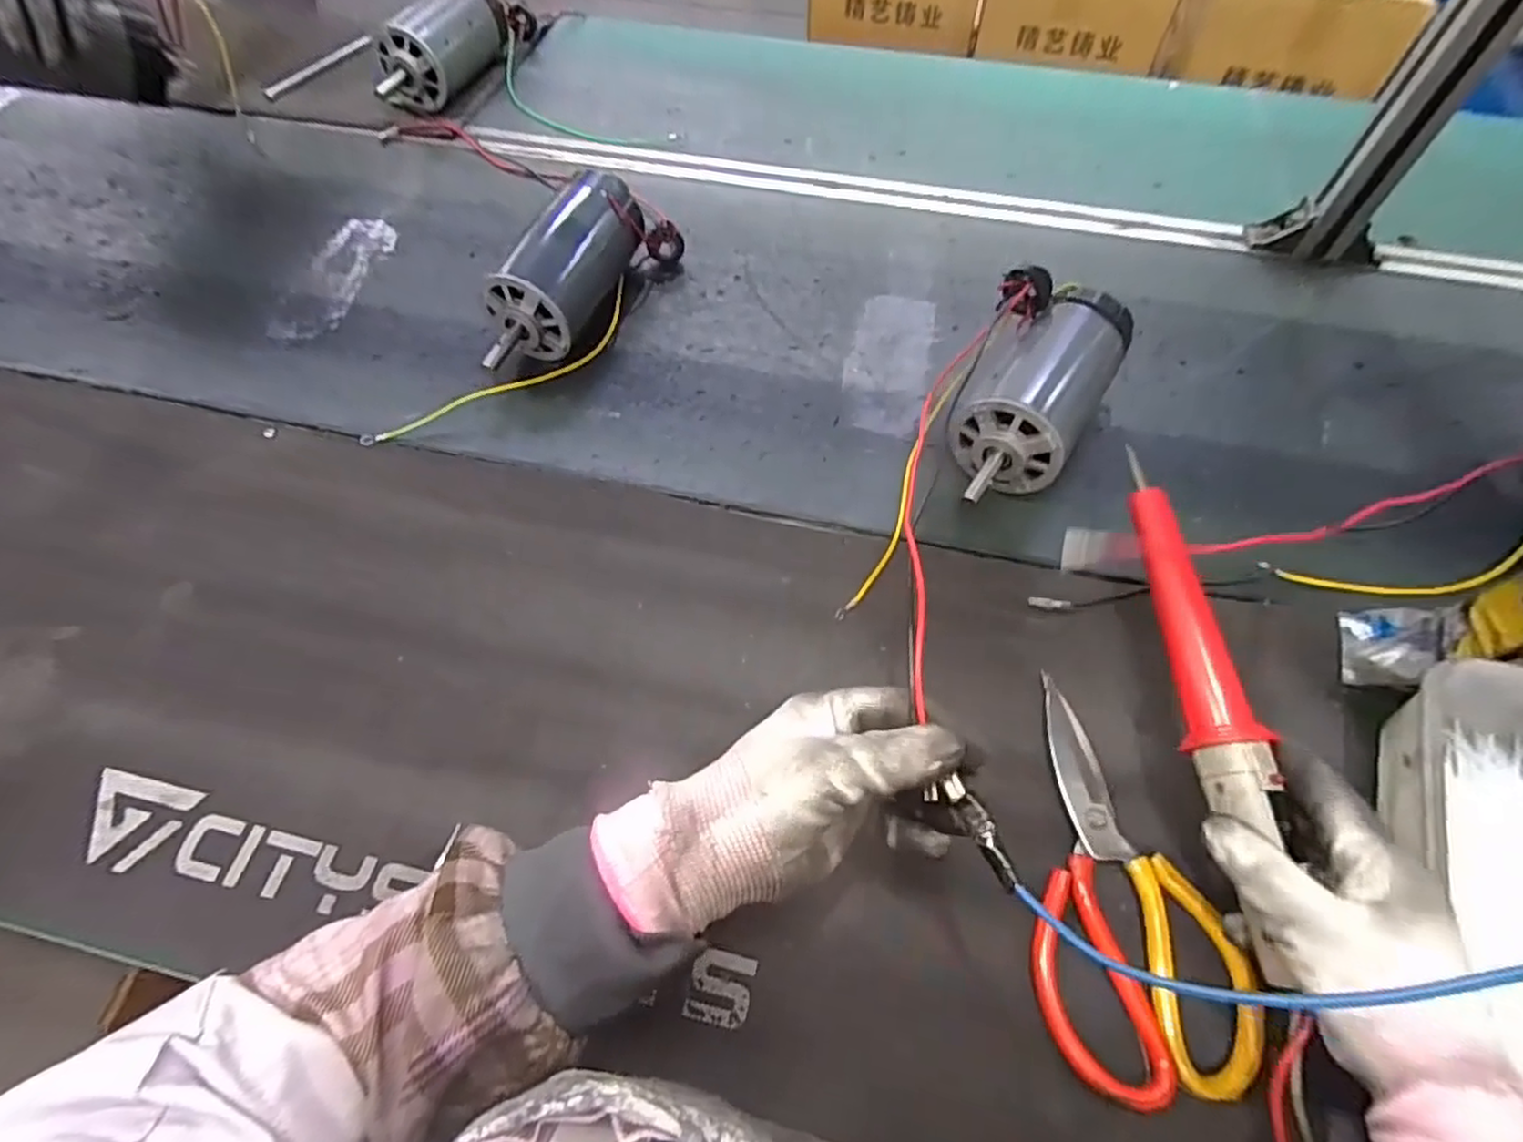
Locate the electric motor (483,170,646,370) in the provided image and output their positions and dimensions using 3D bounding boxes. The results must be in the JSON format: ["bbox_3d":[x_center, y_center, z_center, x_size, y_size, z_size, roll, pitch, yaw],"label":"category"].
[{"bbox_3d":[-0.168,-0.245,0.580,0.074,0.079,0.205,19,62,11],"label":"electric motor"}]

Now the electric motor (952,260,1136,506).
[{"bbox_3d":[0.196,-0.125,0.503,0.096,0.087,0.194,24,63,14],"label":"electric motor"}]

